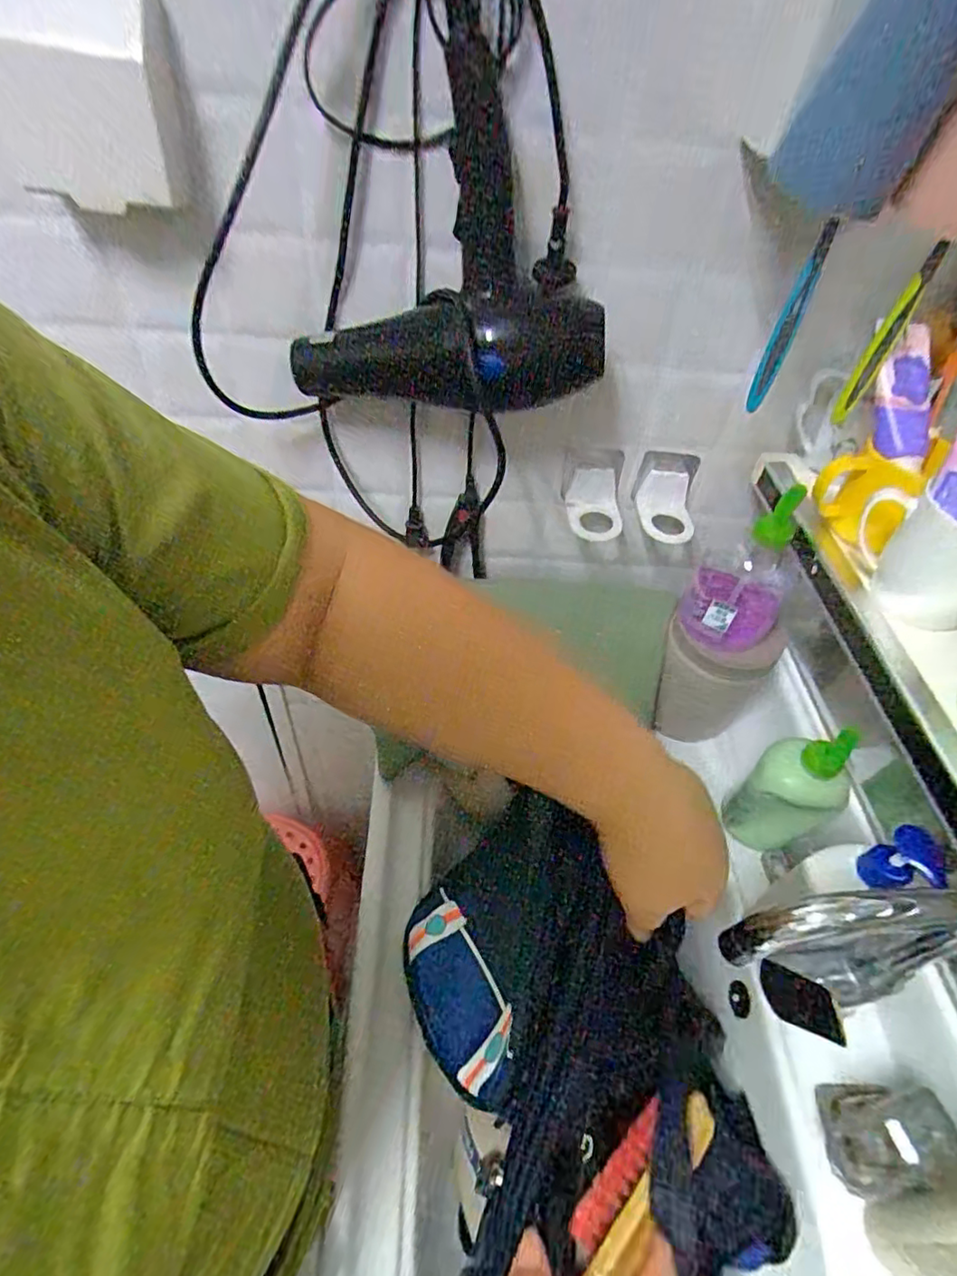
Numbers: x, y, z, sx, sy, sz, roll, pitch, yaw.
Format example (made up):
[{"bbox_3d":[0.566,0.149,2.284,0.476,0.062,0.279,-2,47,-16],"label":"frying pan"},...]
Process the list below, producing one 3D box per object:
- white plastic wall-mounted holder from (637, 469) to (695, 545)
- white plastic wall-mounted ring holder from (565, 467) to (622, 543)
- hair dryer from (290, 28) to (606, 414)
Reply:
[{"bbox_3d":[0.187,-0.130,0.595,0.063,0.047,0.056,19,49,11],"label":"white plastic wall-mounted holder"},{"bbox_3d":[0.115,-0.130,0.587,0.058,0.042,0.061,11,48,4],"label":"white plastic wall-mounted ring holder"},{"bbox_3d":[-0.013,-0.280,0.447,0.238,0.203,0.123,18,49,10],"label":"hair dryer"}]

